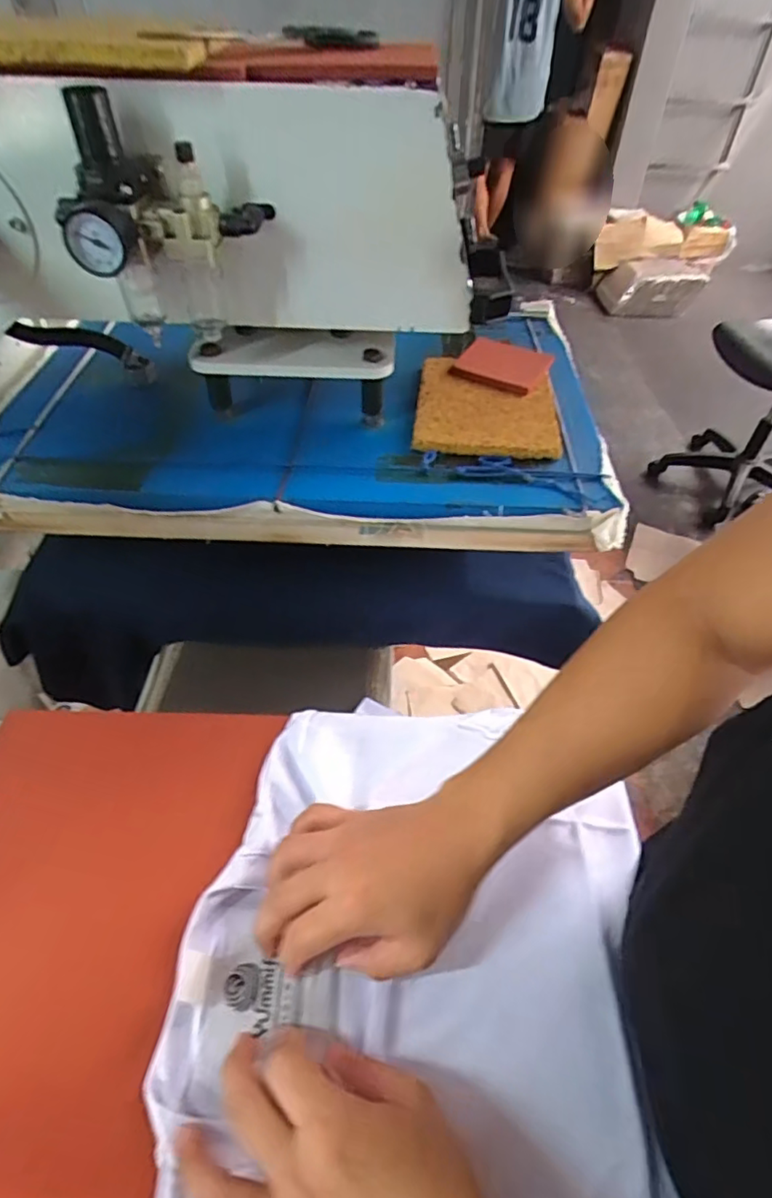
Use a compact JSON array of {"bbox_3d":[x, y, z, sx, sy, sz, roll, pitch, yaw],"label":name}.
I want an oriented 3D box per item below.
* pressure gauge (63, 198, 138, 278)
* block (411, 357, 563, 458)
[{"bbox_3d":[-0.194,-0.249,0.386,0.038,0.039,0.031,3,48,1],"label":"pressure gauge"},{"bbox_3d":[0.101,-0.194,0.571,0.136,0.015,0.153,5,48,4],"label":"block"}]

